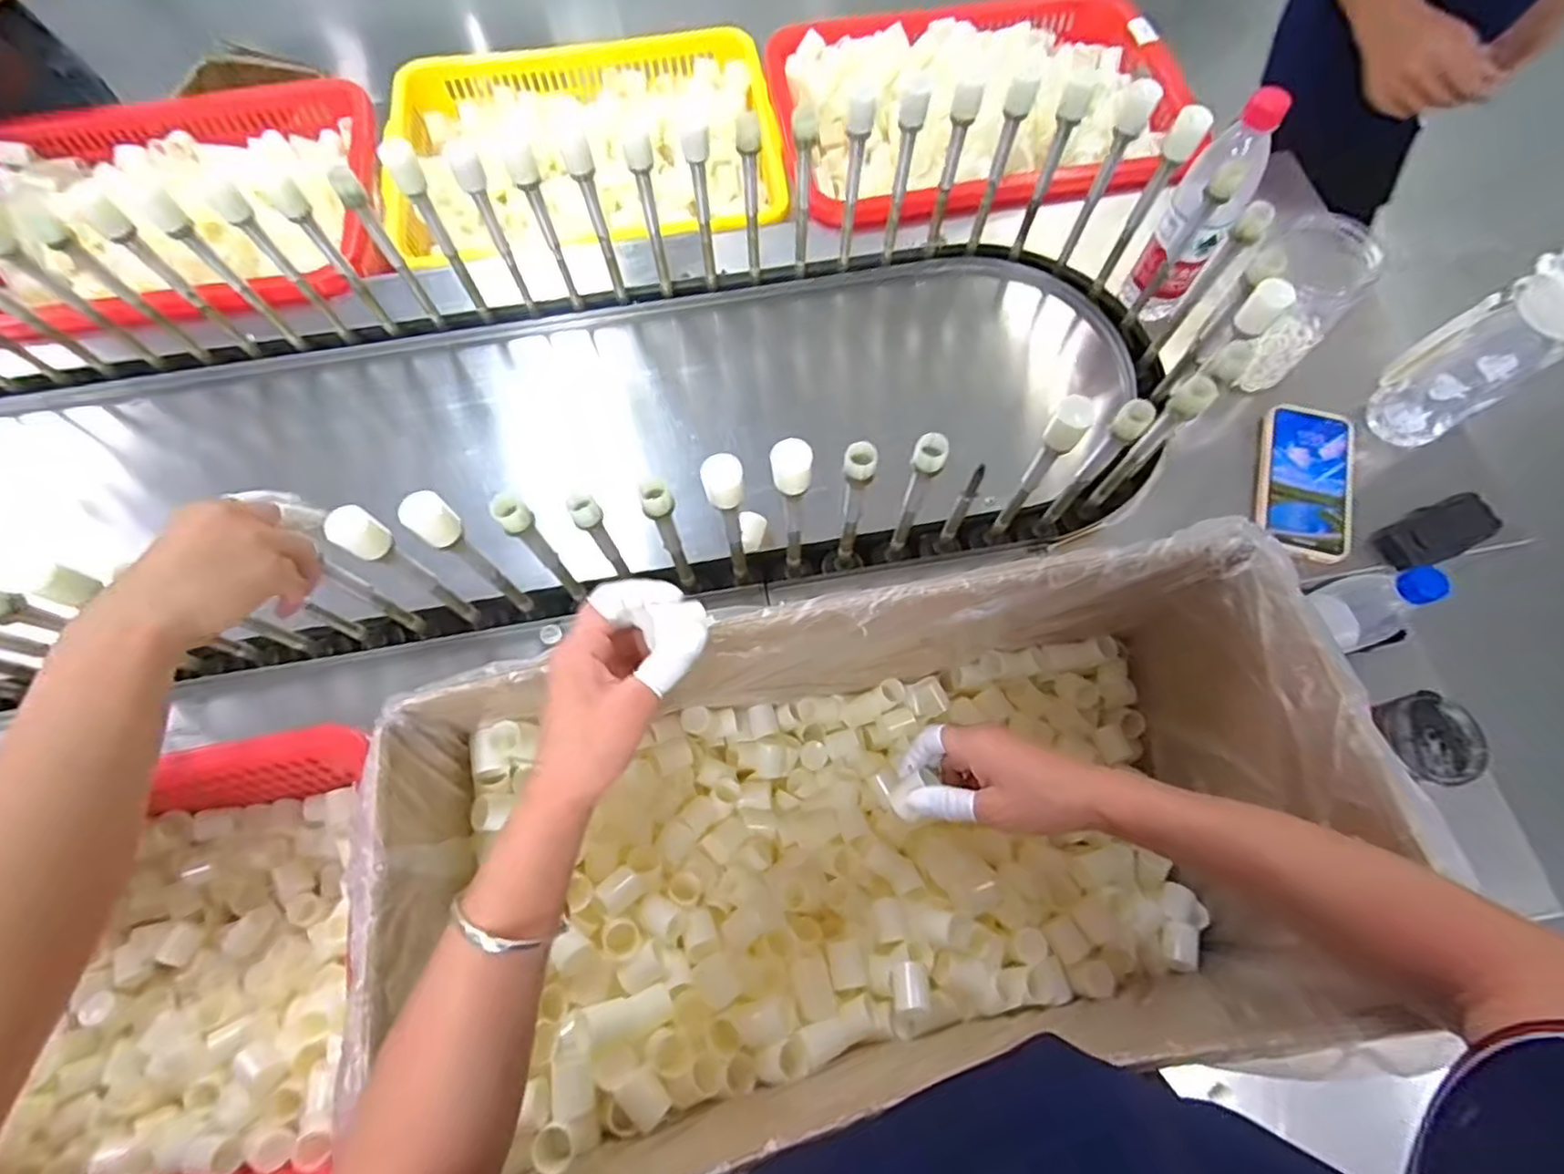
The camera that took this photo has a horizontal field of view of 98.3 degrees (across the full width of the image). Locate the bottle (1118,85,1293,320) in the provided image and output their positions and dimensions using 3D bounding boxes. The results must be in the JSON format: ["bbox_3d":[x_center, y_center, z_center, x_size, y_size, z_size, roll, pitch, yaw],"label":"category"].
[{"bbox_3d":[0.401,-0.356,0.653,0.061,0.220,0.070,31,72,11],"label":"bottle"}]

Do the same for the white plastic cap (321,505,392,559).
[{"bbox_3d":[-0.293,-0.038,0.470,0.031,0.029,0.028,34,73,12],"label":"white plastic cap"}]

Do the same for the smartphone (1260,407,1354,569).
[{"bbox_3d":[0.523,-0.106,0.676,0.081,0.013,0.163,11,76,13],"label":"smartphone"}]

